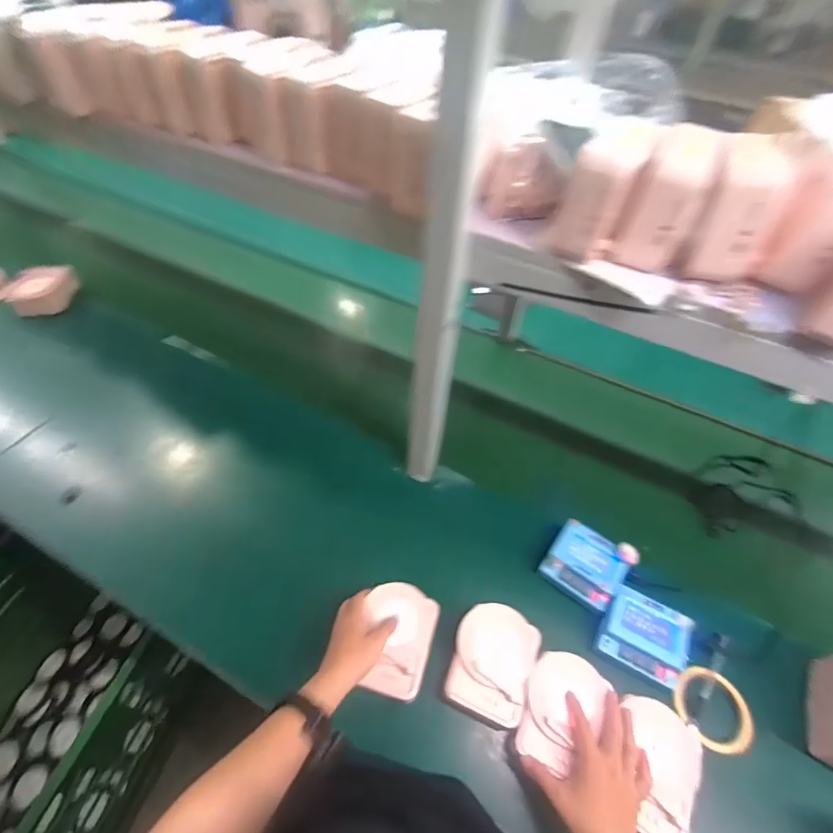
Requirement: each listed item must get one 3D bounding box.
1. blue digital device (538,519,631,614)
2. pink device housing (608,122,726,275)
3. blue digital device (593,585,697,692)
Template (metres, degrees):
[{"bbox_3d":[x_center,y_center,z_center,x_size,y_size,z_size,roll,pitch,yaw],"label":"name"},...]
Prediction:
[{"bbox_3d":[0.259,0.226,0.677,0.107,0.039,0.099,30,55,20],"label":"blue digital device"},{"bbox_3d":[0.234,-0.201,0.415,0.057,0.096,0.084,21,52,14],"label":"pink device housing"},{"bbox_3d":[0.319,0.306,0.619,0.108,0.047,0.098,24,53,15],"label":"blue digital device"}]

